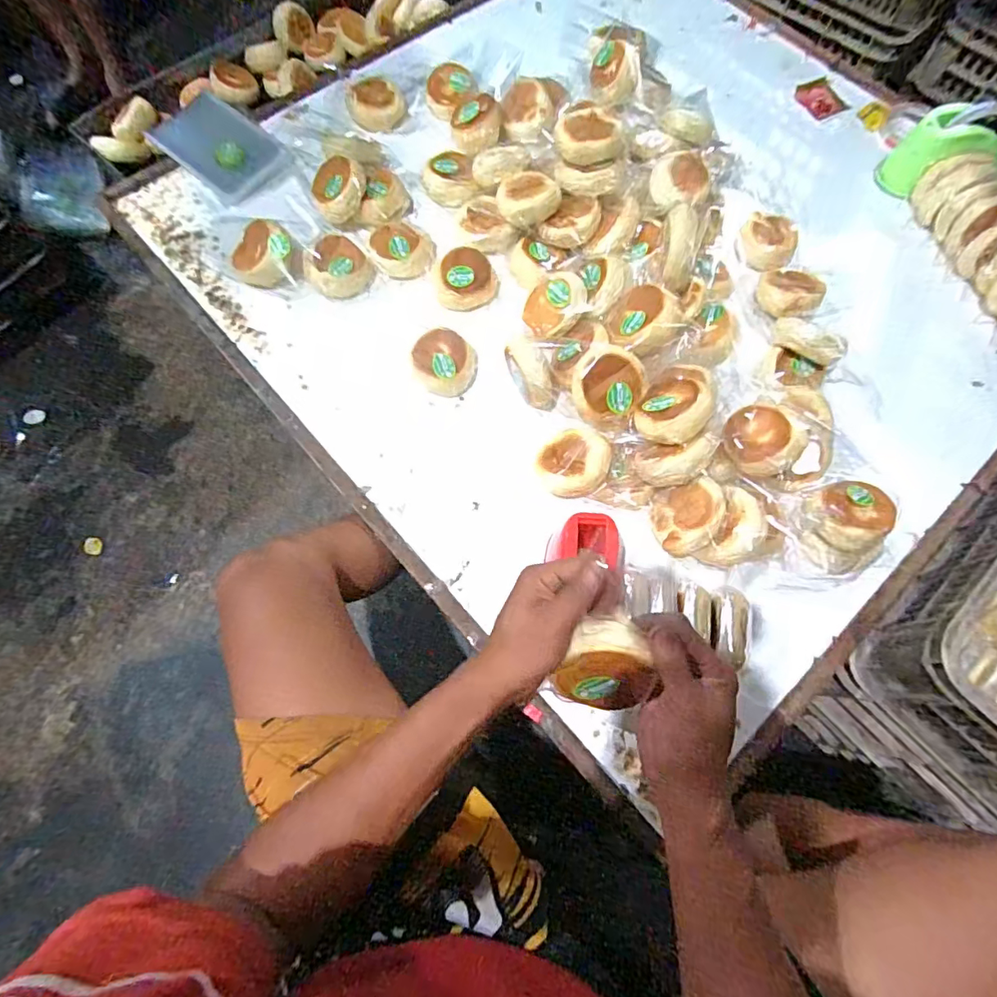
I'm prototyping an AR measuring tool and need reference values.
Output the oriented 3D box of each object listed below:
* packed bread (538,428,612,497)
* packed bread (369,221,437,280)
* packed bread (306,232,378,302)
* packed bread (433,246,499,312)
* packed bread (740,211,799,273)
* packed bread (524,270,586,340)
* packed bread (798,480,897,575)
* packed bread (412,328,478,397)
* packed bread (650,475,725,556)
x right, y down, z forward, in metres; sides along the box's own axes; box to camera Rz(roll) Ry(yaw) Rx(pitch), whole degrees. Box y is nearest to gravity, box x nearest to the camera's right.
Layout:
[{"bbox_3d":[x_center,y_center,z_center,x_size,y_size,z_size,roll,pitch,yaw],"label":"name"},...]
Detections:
[{"bbox_3d":[0.098,-0.041,0.641,0.080,0.052,0.093,21,71,7],"label":"packed bread"},{"bbox_3d":[-0.140,-0.368,0.747,0.088,0.035,0.089,0,70,0],"label":"packed bread"},{"bbox_3d":[-0.229,-0.336,0.730,0.096,0.045,0.080,-22,72,-8],"label":"packed bread"},{"bbox_3d":[-0.047,-0.320,0.732,0.095,0.038,0.083,-18,71,-7],"label":"packed bread"},{"bbox_3d":[0.402,-0.382,0.759,0.085,0.039,0.086,30,73,10],"label":"packed bread"},{"bbox_3d":[0.074,-0.261,0.682,0.083,0.032,0.083,-42,69,28],"label":"packed bread"},{"bbox_3d":[0.415,0.036,0.612,0.109,0.063,0.100,-27,73,-10],"label":"packed bread"},{"bbox_3d":[-0.070,-0.184,0.697,0.082,0.047,0.087,0,70,0],"label":"packed bread"},{"bbox_3d":[0.224,0.018,0.600,0.089,0.022,0.079,-46,49,20],"label":"packed bread"}]

